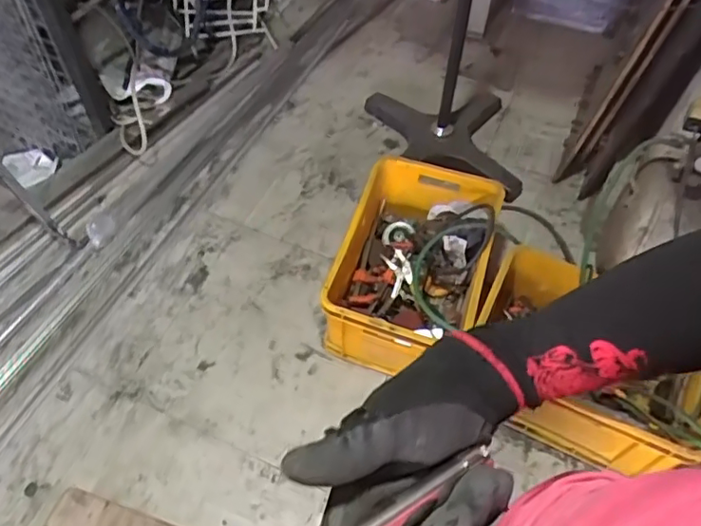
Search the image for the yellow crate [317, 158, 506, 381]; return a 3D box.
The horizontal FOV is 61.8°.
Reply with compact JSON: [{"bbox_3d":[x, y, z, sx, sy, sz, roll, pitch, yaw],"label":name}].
[{"bbox_3d":[0.167,-0.002,1.567,0.363,0.230,0.548,17,58,10],"label":"yellow crate"}]

